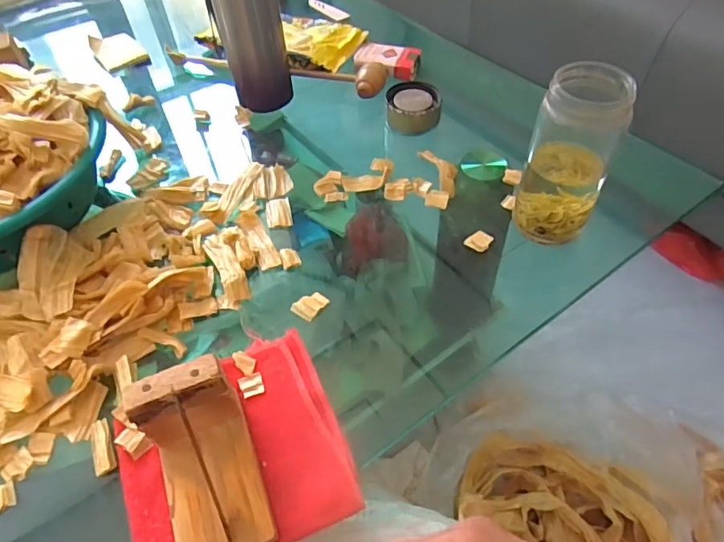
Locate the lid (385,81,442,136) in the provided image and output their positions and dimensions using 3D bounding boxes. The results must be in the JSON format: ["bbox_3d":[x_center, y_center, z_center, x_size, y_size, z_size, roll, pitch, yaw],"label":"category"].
[{"bbox_3d":[0.062,-0.196,0.595,0.064,0.032,0.059,-2,52,1],"label":"lid"}]

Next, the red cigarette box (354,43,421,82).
[{"bbox_3d":[0.035,-0.286,0.672,0.087,0.019,0.054,11,53,11],"label":"red cigarette box"}]

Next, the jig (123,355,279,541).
[{"bbox_3d":[-0.101,0.123,0.311,0.060,0.070,0.104,-19,54,-13],"label":"jig"}]

